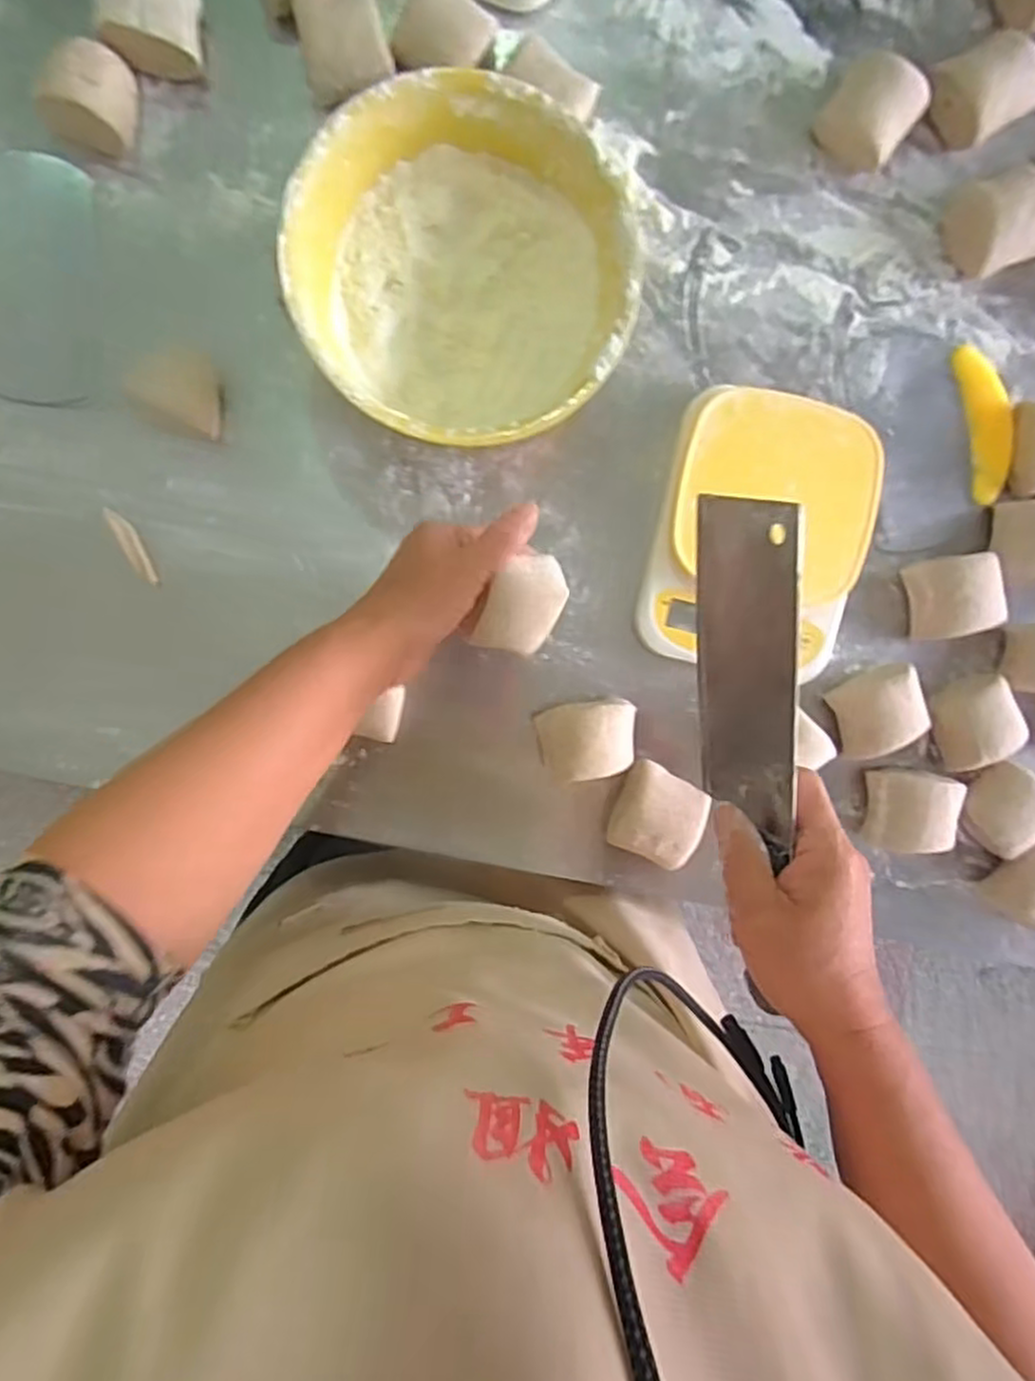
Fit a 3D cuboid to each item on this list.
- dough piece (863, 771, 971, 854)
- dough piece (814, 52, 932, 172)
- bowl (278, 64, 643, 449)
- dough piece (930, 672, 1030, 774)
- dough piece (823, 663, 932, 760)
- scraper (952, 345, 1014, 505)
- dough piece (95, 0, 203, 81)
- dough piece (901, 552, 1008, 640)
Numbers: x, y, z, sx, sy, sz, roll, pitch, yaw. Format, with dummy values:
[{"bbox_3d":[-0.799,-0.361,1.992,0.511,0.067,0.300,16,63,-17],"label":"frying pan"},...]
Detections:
[{"bbox_3d":[0.300,0.092,0.565,0.063,0.041,0.061,6,94,-5],"label":"dough piece"},{"bbox_3d":[0.246,-0.399,0.511,0.059,0.045,0.058,0,95,-5],"label":"dough piece"},{"bbox_3d":[-0.035,-0.254,0.474,0.196,0.093,0.200,0,95,-5],"label":"bowl"},{"bbox_3d":[0.349,0.024,0.559,0.060,0.044,0.059,-24,96,-3],"label":"dough piece"},{"bbox_3d":[0.271,0.016,0.551,0.061,0.029,0.059,-19,96,-3],"label":"dough piece"},{"bbox_3d":[0.356,-0.202,0.554,0.032,0.011,0.116,-12,96,-4],"label":"scraper"},{"bbox_3d":[-0.233,-0.434,0.472,0.057,0.043,0.054,3,95,-5],"label":"dough piece"},{"bbox_3d":[0.331,-0.071,0.553,0.062,0.044,0.060,-10,96,-4],"label":"dough piece"}]

